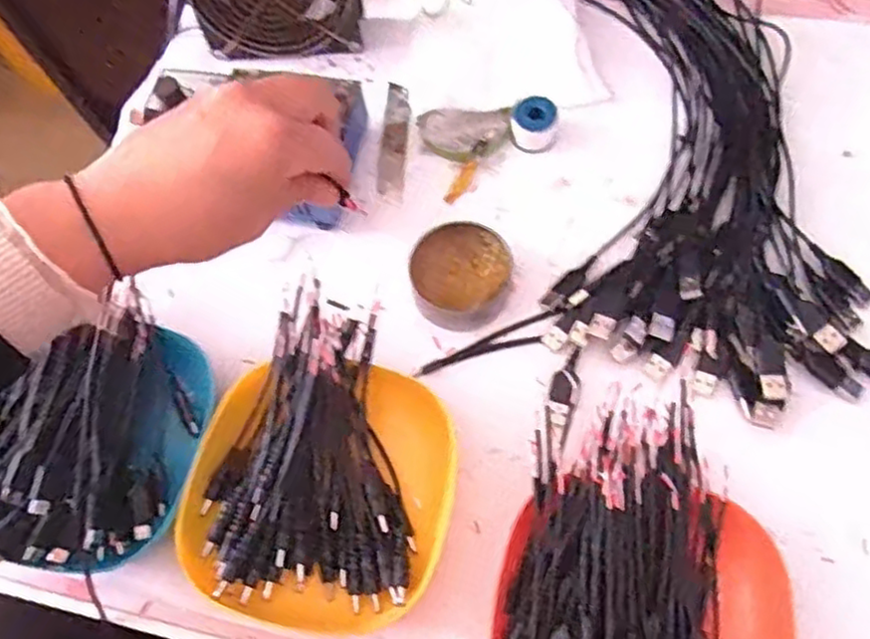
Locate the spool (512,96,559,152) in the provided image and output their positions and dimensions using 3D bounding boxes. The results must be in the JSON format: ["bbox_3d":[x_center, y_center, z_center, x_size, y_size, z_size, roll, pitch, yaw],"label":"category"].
[{"bbox_3d":[0.069,-0.137,0.472,0.030,0.021,0.029,-2,67,4],"label":"spool"}]

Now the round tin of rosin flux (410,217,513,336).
[{"bbox_3d":[0.015,-0.025,0.429,0.060,0.023,0.066,-2,67,4],"label":"round tin of rosin flux"}]

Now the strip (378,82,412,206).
[{"bbox_3d":[-0.028,-0.128,0.494,0.018,0.004,0.102,2,67,6],"label":"strip"}]

